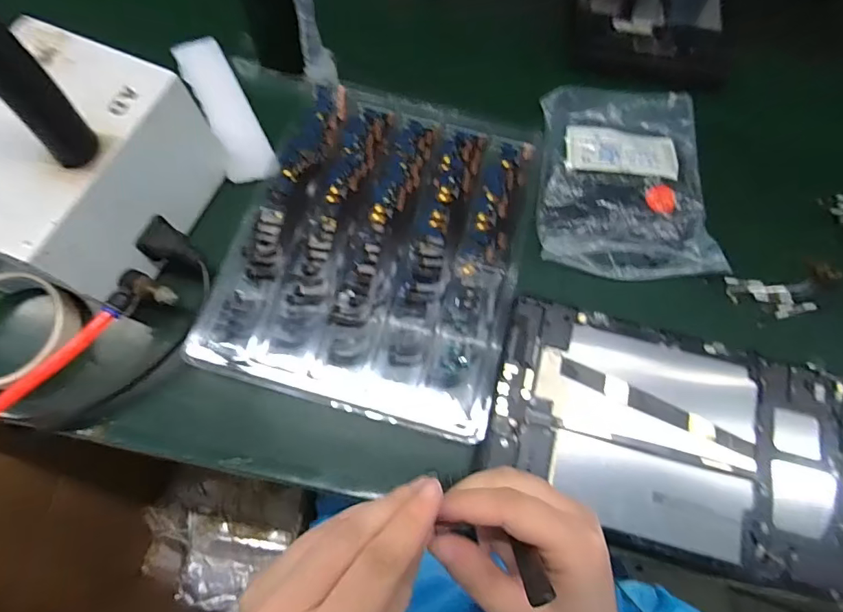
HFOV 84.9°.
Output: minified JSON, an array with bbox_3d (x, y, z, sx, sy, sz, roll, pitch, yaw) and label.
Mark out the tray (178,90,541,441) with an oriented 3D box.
[{"bbox_3d":[-0.027,-0.052,0.371,0.215,0.020,0.268,15,73,4],"label":"tray"}]

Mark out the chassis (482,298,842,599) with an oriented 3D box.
[{"bbox_3d":[0.171,0.091,0.320,0.238,0.014,0.146,13,72,3],"label":"chassis"}]

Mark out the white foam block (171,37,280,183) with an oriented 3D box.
[{"bbox_3d":[-0.175,-0.177,0.414,0.044,0.009,0.161,-24,73,-11],"label":"white foam block"}]

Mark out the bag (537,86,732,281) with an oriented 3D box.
[{"bbox_3d":[0.171,-0.116,0.386,0.138,0.018,0.184,2,70,-2],"label":"bag"}]

